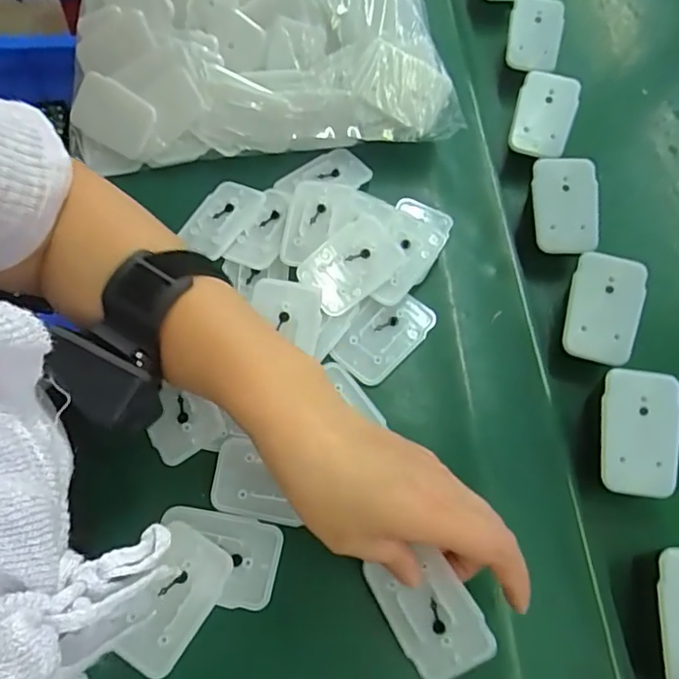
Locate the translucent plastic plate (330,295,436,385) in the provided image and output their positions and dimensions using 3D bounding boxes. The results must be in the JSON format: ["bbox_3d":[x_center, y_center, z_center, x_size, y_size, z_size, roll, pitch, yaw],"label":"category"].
[{"bbox_3d":[0.028,-0.003,0.353,0.043,0.005,0.067,38,74,10],"label":"translucent plastic plate"}]

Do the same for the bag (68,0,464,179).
[{"bbox_3d":[-0.061,-0.290,0.435,0.280,0.106,0.288,-1,65,-3],"label":"bag"}]

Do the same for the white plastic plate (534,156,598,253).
[{"bbox_3d":[0.157,-0.094,0.374,0.041,0.008,0.068,-2,85,8],"label":"white plastic plate"}]

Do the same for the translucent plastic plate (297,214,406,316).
[{"bbox_3d":[0.008,-0.051,0.359,0.066,0.005,0.047,-40,84,-7],"label":"translucent plastic plate"}]

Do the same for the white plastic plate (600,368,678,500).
[{"bbox_3d":[0.168,0.052,0.302,0.043,0.004,0.068,9,85,2],"label":"white plastic plate"}]

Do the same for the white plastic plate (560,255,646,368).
[{"bbox_3d":[0.164,-0.019,0.336,0.041,0.005,0.065,12,87,12],"label":"white plastic plate"}]

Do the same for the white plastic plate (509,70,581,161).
[{"bbox_3d":[0.155,-0.171,0.410,0.043,0.009,0.064,18,88,11],"label":"white plastic plate"}]

